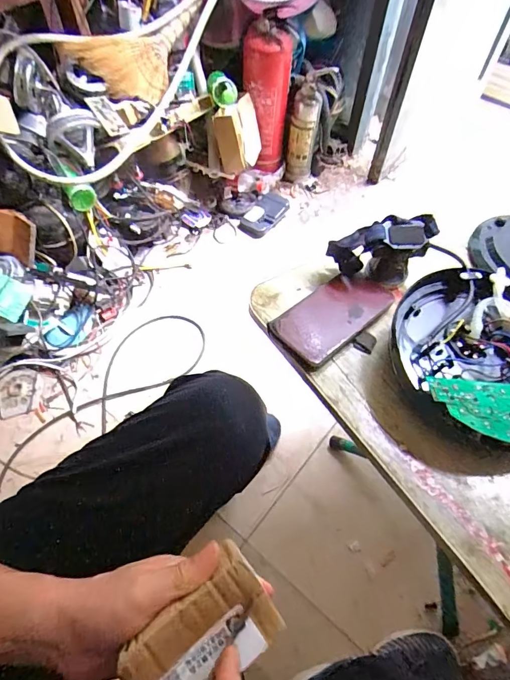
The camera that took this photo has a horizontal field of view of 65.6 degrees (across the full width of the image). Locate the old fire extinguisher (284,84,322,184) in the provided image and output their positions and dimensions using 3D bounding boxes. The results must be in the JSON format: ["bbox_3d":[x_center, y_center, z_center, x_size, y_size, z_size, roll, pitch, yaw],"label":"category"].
[{"bbox_3d":[0.156,-0.662,1.311,0.093,0.292,0.075,6,57,3],"label":"old fire extinguisher"}]

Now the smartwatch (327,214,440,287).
[{"bbox_3d":[0.162,-0.118,0.519,0.125,0.080,0.049,4,56,1],"label":"smartwatch"}]

